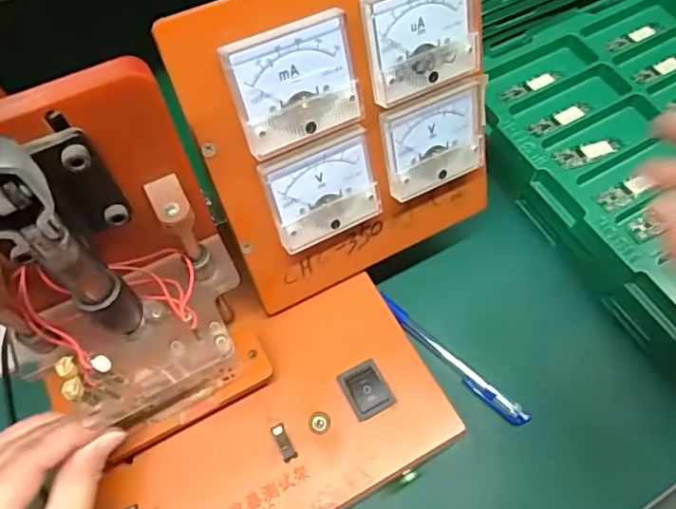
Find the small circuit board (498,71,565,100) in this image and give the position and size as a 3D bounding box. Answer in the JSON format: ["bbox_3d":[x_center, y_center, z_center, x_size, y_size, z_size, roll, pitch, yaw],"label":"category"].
[{"bbox_3d":[0.173,-0.150,0.472,0.061,0.006,0.016,-24,64,-11],"label":"small circuit board"}]

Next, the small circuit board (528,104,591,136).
[{"bbox_3d":[0.192,-0.115,0.454,0.061,0.004,0.017,-23,64,-11],"label":"small circuit board"}]

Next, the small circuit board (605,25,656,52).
[{"bbox_3d":[0.278,-0.204,0.500,0.055,0.006,0.017,-25,63,-11],"label":"small circuit board"}]

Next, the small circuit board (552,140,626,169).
[{"bbox_3d":[0.208,-0.084,0.437,0.058,0.008,0.023,-13,63,-6],"label":"small circuit board"}]

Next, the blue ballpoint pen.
[{"bbox_3d":[0.081,0.076,0.391,0.135,0.009,0.013,40,70,19],"label":"blue ballpoint pen"}]

